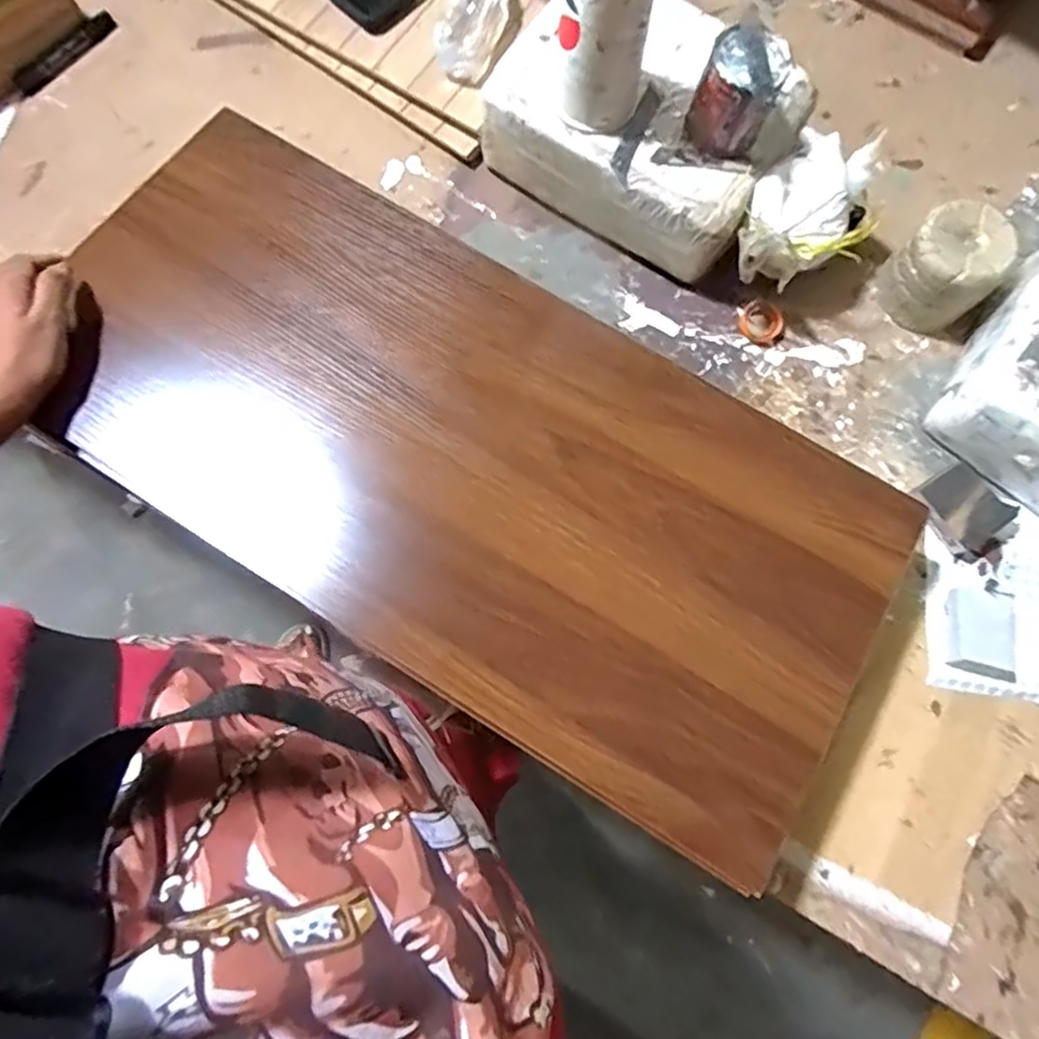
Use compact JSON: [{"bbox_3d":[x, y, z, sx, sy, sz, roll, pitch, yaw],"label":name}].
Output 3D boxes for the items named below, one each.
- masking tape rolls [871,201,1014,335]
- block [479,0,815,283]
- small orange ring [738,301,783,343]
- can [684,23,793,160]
[{"bbox_3d":[0.399,-0.236,0.615,0.090,0.086,0.084,40,80,8],"label":"masking tape rolls"},{"bbox_3d":[0.122,-0.382,0.635,0.262,0.105,0.189,37,80,7],"label":"block"},{"bbox_3d":[0.239,-0.196,0.641,0.042,0.008,0.042,0,78,0],"label":"small orange ring"},{"bbox_3d":[0.181,-0.355,0.546,0.066,0.079,0.065,31,79,6],"label":"can"}]

